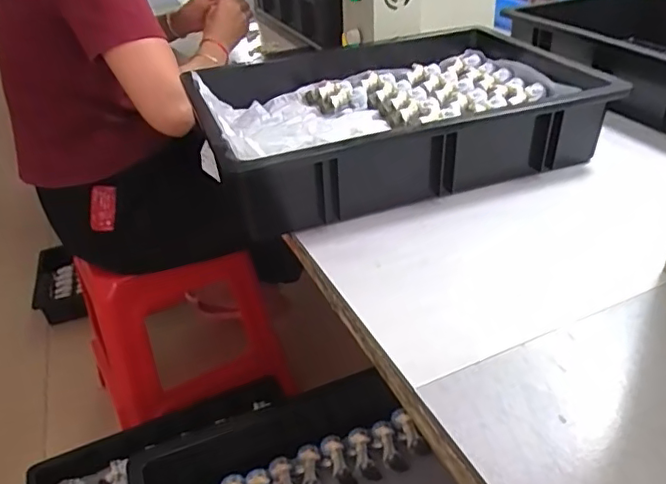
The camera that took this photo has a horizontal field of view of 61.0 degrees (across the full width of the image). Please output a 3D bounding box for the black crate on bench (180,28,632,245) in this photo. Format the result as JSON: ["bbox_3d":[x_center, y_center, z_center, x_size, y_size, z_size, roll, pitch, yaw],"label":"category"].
[{"bbox_3d":[0.080,-0.158,0.704,0.473,0.095,0.315,-15,36,-16],"label":"black crate on bench"}]

